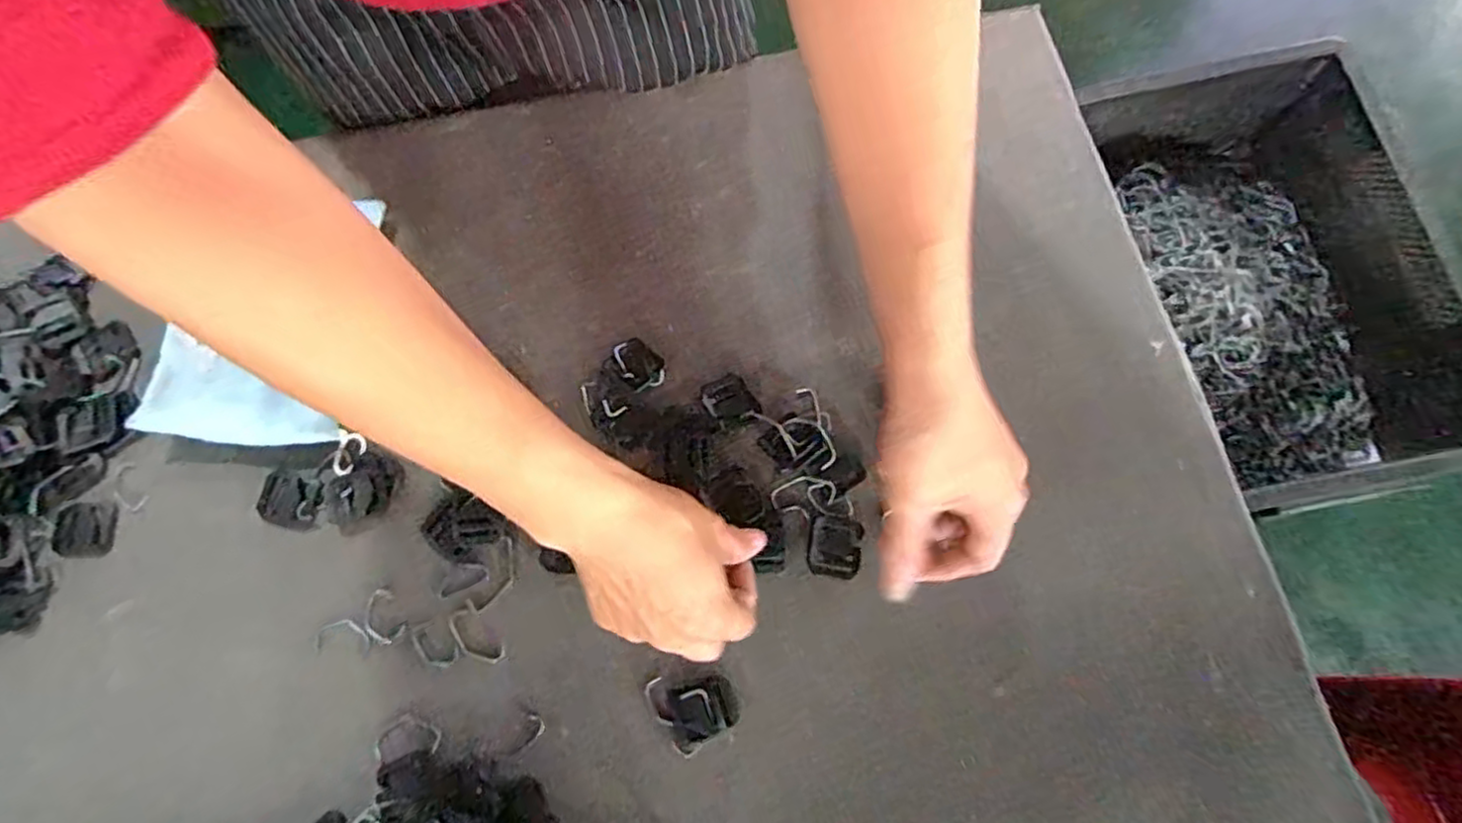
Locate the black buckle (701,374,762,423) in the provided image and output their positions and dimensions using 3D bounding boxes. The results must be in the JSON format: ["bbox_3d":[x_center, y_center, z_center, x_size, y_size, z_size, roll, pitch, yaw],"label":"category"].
[{"bbox_3d":[-0.001,-0.007,0.423,0.028,0.007,0.031,-26,74,-6],"label":"black buckle"}]

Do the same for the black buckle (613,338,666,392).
[{"bbox_3d":[-0.057,-0.030,0.433,0.025,0.004,0.036,-34,75,-9],"label":"black buckle"}]

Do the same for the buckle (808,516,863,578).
[{"bbox_3d":[0.059,0.078,0.399,0.029,0.004,0.033,6,73,4],"label":"buckle"}]

